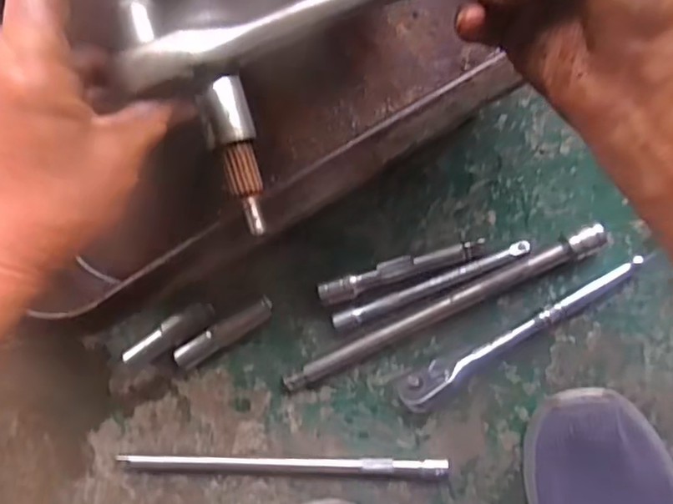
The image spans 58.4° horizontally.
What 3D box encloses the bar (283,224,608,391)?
[{"bbox_3d":[0.074,0.043,0.435,0.247,0.022,0.014,-27,93,4],"label":"bar"}]

